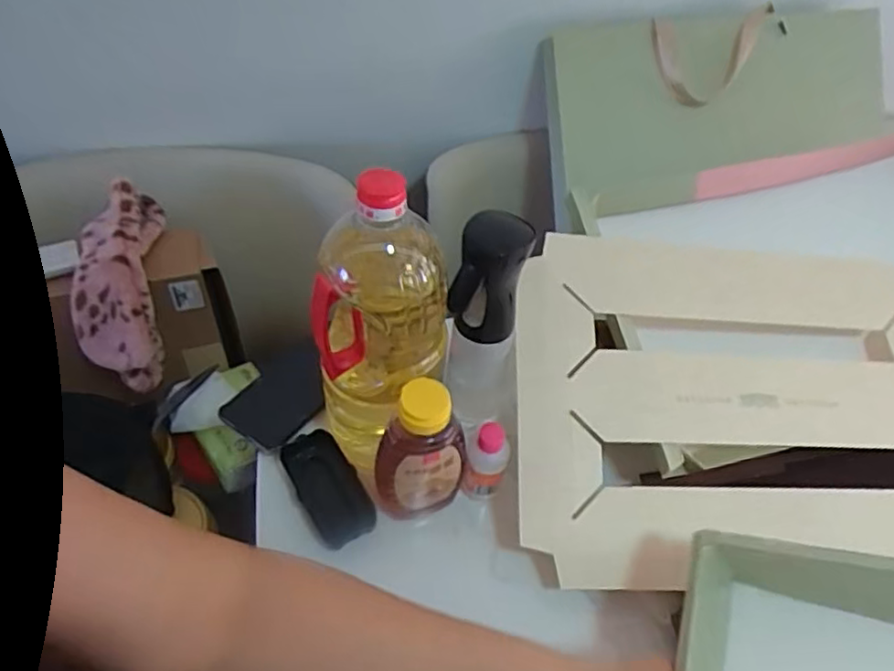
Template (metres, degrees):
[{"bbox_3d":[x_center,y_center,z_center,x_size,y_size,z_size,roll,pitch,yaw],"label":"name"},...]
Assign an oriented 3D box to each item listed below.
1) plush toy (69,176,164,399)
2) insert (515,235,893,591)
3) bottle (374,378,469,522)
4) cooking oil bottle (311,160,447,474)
[{"bbox_3d":[-0.366,-0.058,0.725,0.083,0.087,0.228,-3,78,-7],"label":"plush toy"},{"bbox_3d":[0.279,0.060,0.583,0.432,0.033,0.311,1,72,-2],"label":"insert"},{"bbox_3d":[-0.023,0.105,0.544,0.058,0.149,0.063,2,50,-3],"label":"bottle"},{"bbox_3d":[-0.054,-0.003,0.532,0.105,0.272,0.110,2,50,-3],"label":"cooking oil bottle"}]

